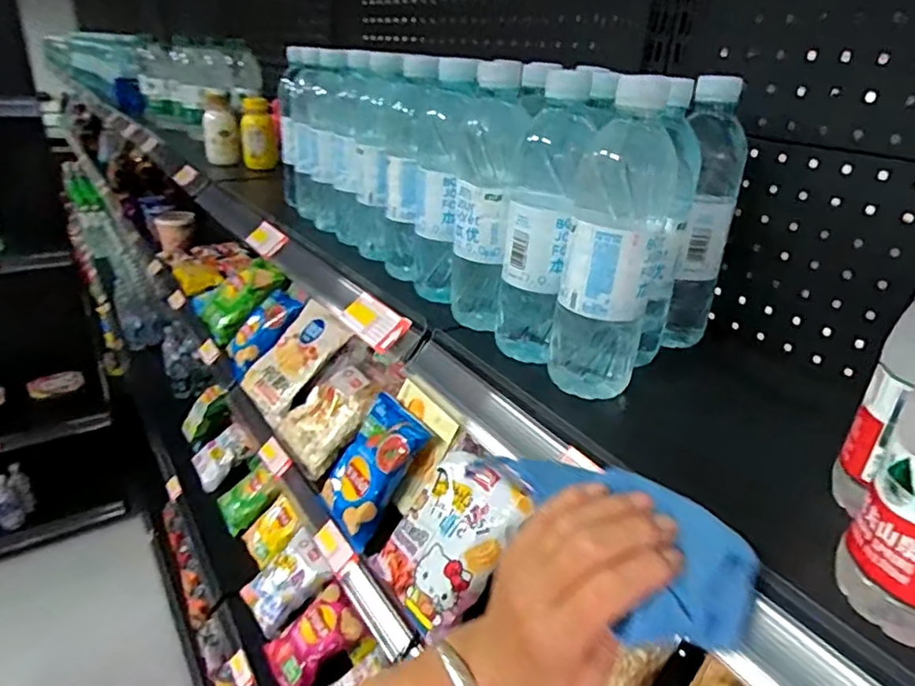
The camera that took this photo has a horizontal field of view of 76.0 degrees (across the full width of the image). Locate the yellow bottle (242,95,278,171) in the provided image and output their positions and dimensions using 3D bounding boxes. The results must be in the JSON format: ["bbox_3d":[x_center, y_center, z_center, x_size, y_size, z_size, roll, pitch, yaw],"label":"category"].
[{"bbox_3d":[-0.385,-0.407,1.133,0.065,0.124,0.068,-4,27,-15],"label":"yellow bottle"}]

